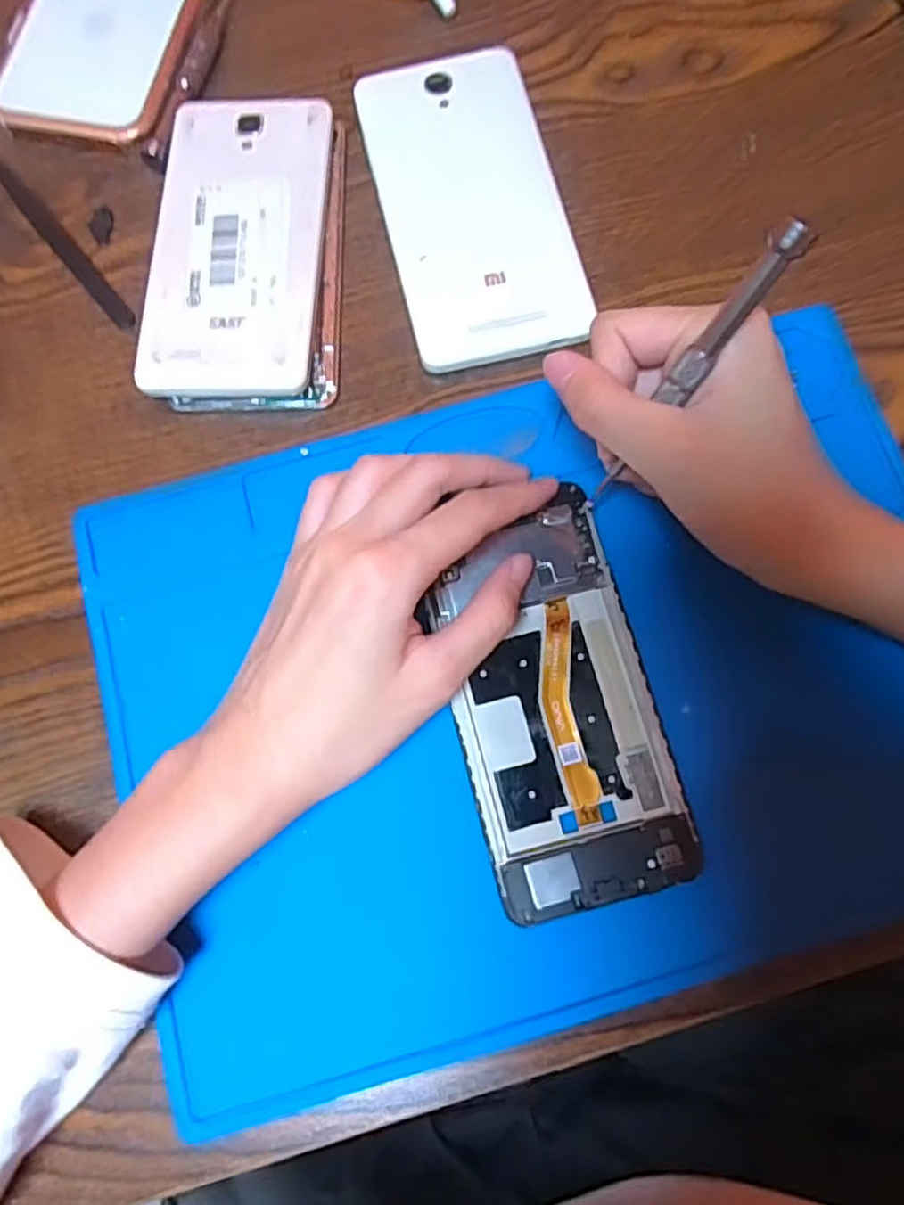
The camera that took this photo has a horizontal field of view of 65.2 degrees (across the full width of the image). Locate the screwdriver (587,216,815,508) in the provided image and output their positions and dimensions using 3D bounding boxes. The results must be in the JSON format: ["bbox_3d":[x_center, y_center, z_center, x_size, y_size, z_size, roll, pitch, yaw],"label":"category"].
[{"bbox_3d":[0.072,-0.068,0.228,0.009,0.112,0.011,44,48,10],"label":"screwdriver"}]

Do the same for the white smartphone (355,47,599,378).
[{"bbox_3d":[0.008,-0.174,0.309,0.076,0.010,0.151,-14,77,-2],"label":"white smartphone"}]

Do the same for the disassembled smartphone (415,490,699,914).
[{"bbox_3d":[0.037,0.036,0.255,0.071,0.007,0.138,-16,77,-2],"label":"disassembled smartphone"}]

